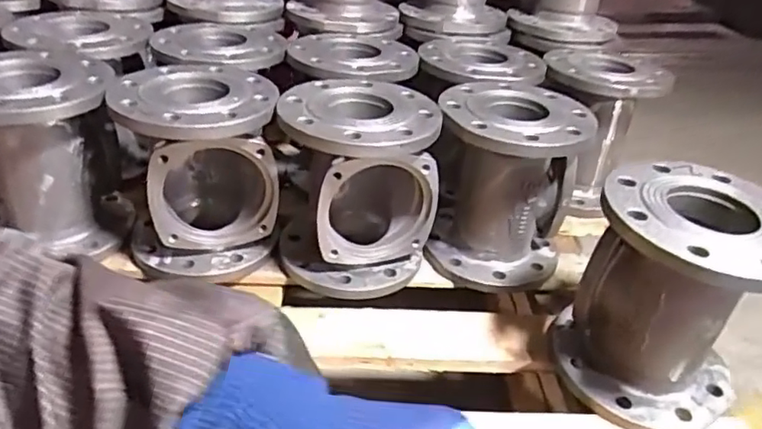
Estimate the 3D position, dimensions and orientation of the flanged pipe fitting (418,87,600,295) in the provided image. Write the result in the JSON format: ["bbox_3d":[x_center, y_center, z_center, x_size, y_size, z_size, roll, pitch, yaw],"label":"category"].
[{"bbox_3d":[0.162,-0.046,0.796,0.186,0.223,0.197,14,34,10],"label":"flanged pipe fitting"}]

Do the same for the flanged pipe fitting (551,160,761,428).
[{"bbox_3d":[0.296,0.084,0.610,0.172,0.218,0.184,5,34,-3],"label":"flanged pipe fitting"}]

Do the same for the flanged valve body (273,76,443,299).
[{"bbox_3d":[-0.031,-0.038,0.760,0.197,0.217,0.183,5,34,-3],"label":"flanged valve body"}]

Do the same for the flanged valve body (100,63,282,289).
[{"bbox_3d":[-0.231,-0.063,0.756,0.183,0.205,0.177,-3,35,-15],"label":"flanged valve body"}]

